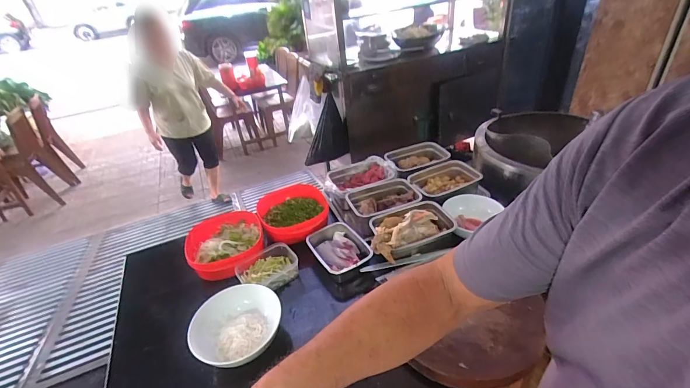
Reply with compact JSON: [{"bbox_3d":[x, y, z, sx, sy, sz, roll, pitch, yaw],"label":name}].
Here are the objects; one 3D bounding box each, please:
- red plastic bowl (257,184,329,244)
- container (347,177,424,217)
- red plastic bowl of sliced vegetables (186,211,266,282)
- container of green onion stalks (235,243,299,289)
[{"bbox_3d":[-0.164,0.062,1.103,0.231,0.078,0.245,-5,34,4],"label":"red plastic bowl"},{"bbox_3d":[0.122,0.023,1.080,0.213,0.058,0.151,-17,35,-14],"label":"container"},{"bbox_3d":[-0.344,0.144,1.000,0.211,0.064,0.217,-19,36,-17],"label":"red plastic bowl of sliced vegetables"},{"bbox_3d":[-0.206,0.203,0.930,0.156,0.048,0.108,-27,39,-27],"label":"container of green onion stalks"}]

